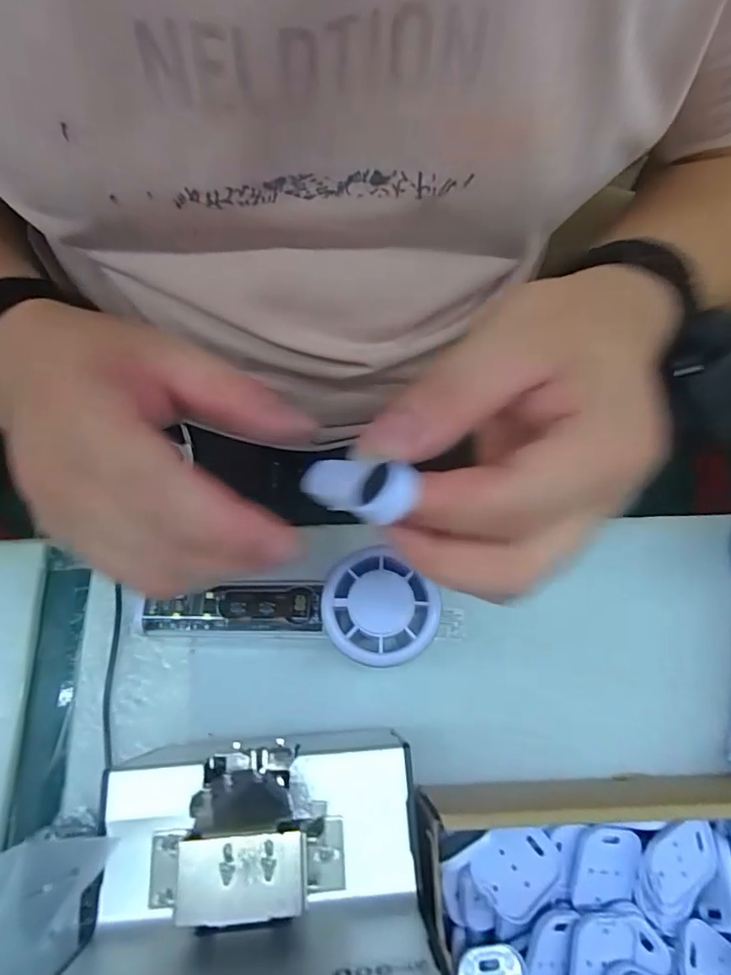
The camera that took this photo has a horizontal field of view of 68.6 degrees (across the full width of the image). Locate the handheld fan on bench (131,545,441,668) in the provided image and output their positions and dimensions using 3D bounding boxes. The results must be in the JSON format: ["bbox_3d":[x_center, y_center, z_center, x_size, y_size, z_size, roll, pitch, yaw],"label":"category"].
[{"bbox_3d":[-0.041,0.060,0.268,0.148,0.027,0.054,0,70,-3],"label":"handheld fan on bench"}]

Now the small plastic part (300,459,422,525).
[{"bbox_3d":[-0.004,0.000,0.171,0.010,0.055,0.017,47,69,-31],"label":"small plastic part"}]

